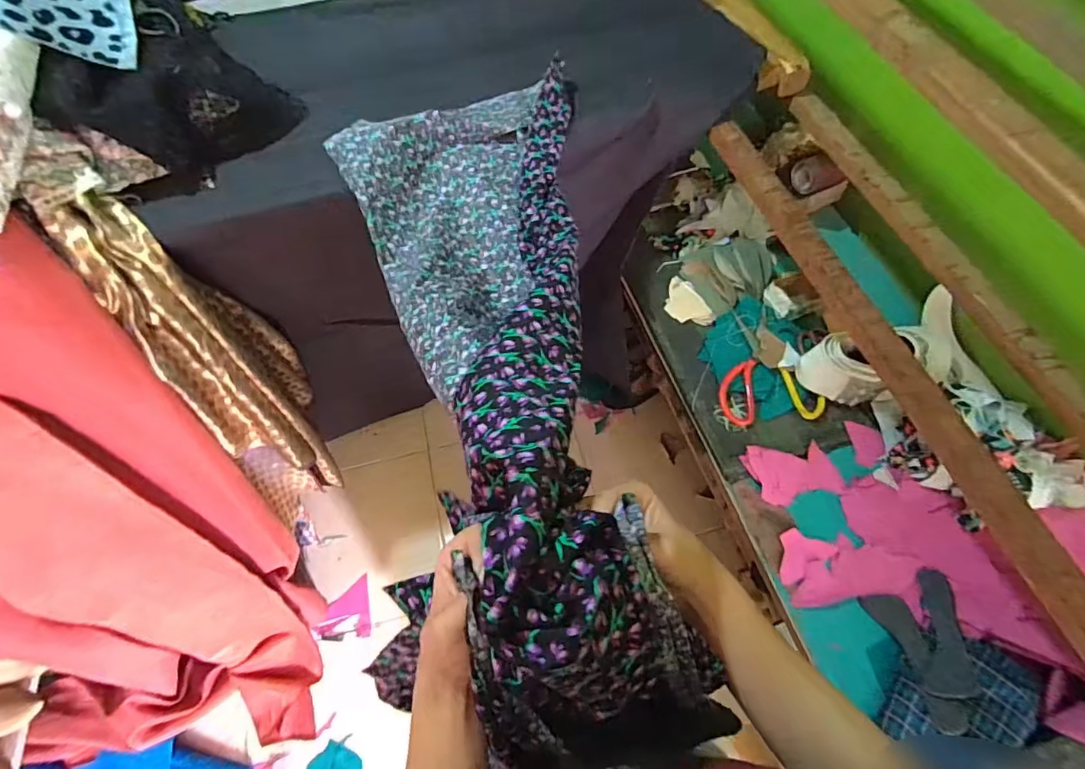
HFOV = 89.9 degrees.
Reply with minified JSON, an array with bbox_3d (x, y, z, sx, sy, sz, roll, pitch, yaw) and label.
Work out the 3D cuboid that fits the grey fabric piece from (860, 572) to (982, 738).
[{"bbox_3d":[0.480,0.316,0.659,0.107,0.037,0.164,-12,61,-6],"label":"grey fabric piece"}]

